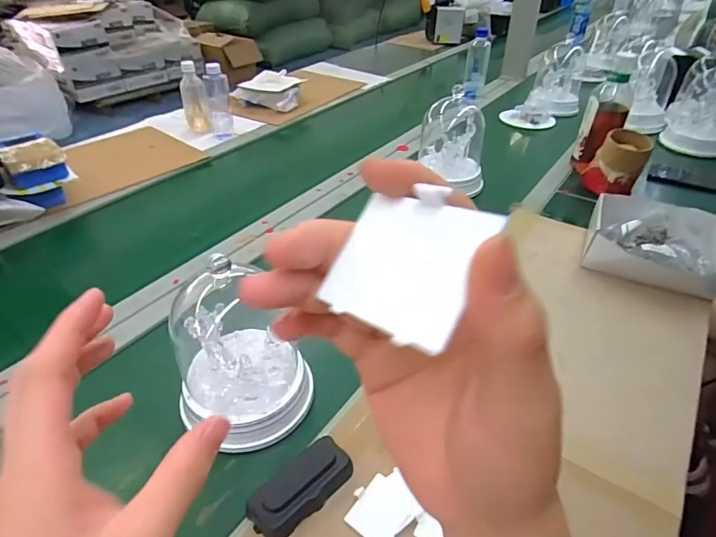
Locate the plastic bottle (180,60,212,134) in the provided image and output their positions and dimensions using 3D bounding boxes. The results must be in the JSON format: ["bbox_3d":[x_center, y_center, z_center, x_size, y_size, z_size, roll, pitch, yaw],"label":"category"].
[{"bbox_3d":[-0.422,-0.436,1.200,0.065,0.171,0.054,-11,39,-15],"label":"plastic bottle"}]

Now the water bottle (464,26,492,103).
[{"bbox_3d":[0.349,-0.584,1.367,0.064,0.208,0.074,7,38,9],"label":"water bottle"}]

